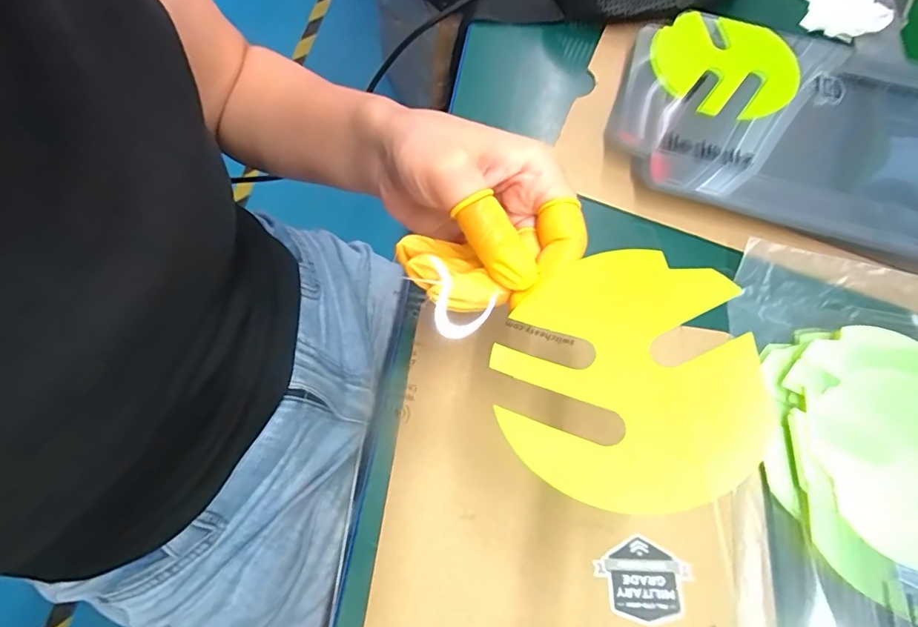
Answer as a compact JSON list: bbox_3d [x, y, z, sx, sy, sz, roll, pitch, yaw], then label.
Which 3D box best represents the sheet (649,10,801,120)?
[{"bbox_3d":[0.179,-0.169,0.341,0.093,0.006,0.093,13,69,6],"label":"sheet"}]

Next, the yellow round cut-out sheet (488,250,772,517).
[{"bbox_3d":[0.058,0.020,0.178,0.085,0.004,0.095,-10,60,14],"label":"yellow round cut-out sheet"}]

